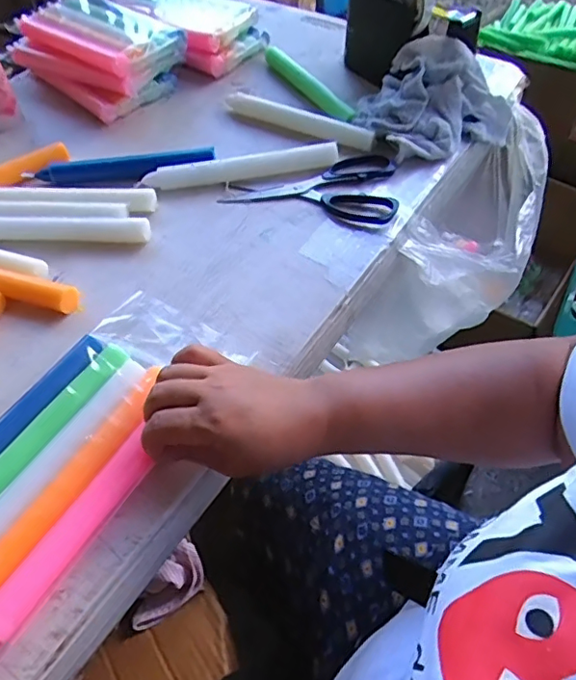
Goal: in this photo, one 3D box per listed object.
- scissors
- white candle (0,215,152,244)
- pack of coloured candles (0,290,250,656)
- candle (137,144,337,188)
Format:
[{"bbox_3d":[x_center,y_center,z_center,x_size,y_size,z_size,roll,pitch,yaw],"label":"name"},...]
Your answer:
[{"bbox_3d":[0.026,-0.161,0.558,0.172,0.009,0.097,8,54,8],"label":"scissors"},{"bbox_3d":[-0.238,-0.111,0.536,0.205,0.017,0.026,5,54,6],"label":"white candle"},{"bbox_3d":[-0.151,0.068,0.380,0.125,0.032,0.274,19,55,16],"label":"pack of coloured candles"},{"bbox_3d":[-0.049,-0.183,0.567,0.204,0.016,0.021,-7,54,-3],"label":"candle"}]

